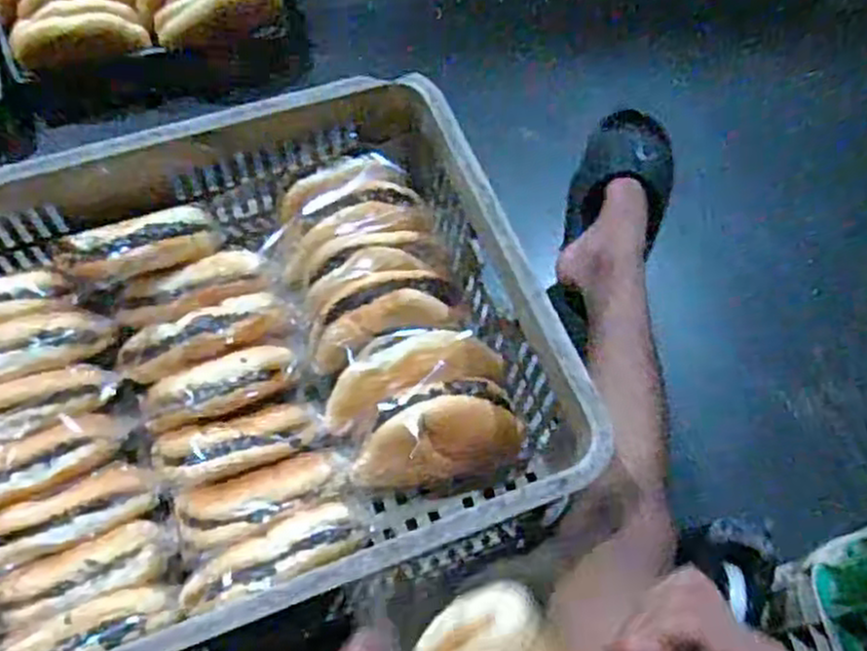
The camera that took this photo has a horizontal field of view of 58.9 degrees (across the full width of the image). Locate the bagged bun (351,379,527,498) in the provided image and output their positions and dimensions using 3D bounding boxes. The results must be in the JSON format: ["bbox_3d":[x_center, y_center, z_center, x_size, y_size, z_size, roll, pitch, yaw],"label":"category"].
[{"bbox_3d":[0.005,0.099,0.674,0.153,0.060,0.083,-9,65,-8],"label":"bagged bun"}]

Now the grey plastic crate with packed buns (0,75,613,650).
[{"bbox_3d":[-0.220,0.038,0.640,0.600,0.136,0.433,-18,66,-12],"label":"grey plastic crate with packed buns"}]

